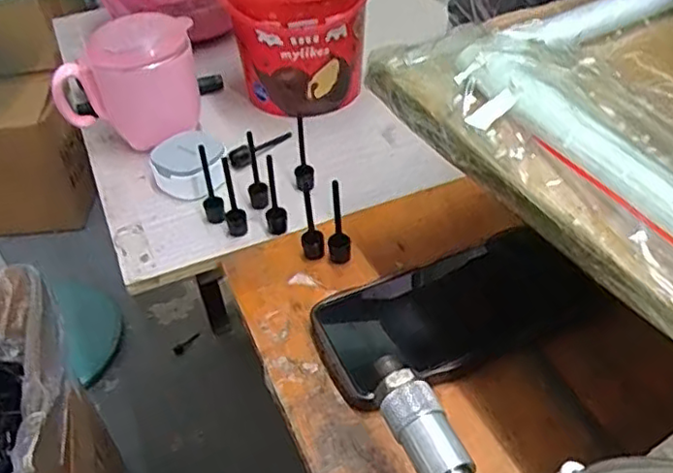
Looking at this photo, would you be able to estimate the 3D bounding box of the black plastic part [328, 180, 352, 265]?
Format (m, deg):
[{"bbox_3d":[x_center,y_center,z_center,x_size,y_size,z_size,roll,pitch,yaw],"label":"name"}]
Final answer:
[{"bbox_3d":[0.001,-0.009,0.420,0.015,0.062,0.011,-6,42,-2],"label":"black plastic part"}]

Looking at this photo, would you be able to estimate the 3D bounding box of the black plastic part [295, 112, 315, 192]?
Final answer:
[{"bbox_3d":[-0.026,-0.063,0.485,0.015,0.064,0.015,-6,42,-2],"label":"black plastic part"}]

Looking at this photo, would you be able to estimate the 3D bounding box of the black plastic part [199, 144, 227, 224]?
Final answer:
[{"bbox_3d":[-0.090,-0.035,0.463,0.014,0.065,0.019,-15,43,-13],"label":"black plastic part"}]

